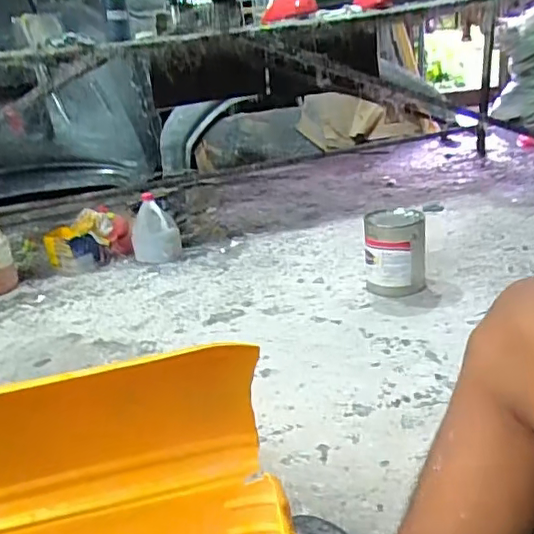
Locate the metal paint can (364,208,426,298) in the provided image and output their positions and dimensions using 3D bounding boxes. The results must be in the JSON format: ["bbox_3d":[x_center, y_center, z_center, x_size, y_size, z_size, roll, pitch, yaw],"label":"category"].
[{"bbox_3d":[0.356,-0.042,1.580,0.160,0.208,0.140,0,23,14],"label":"metal paint can"}]

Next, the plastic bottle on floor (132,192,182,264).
[{"bbox_3d":[-0.377,-0.130,1.928,0.153,0.202,0.149,-7,22,-5],"label":"plastic bottle on floor"}]

